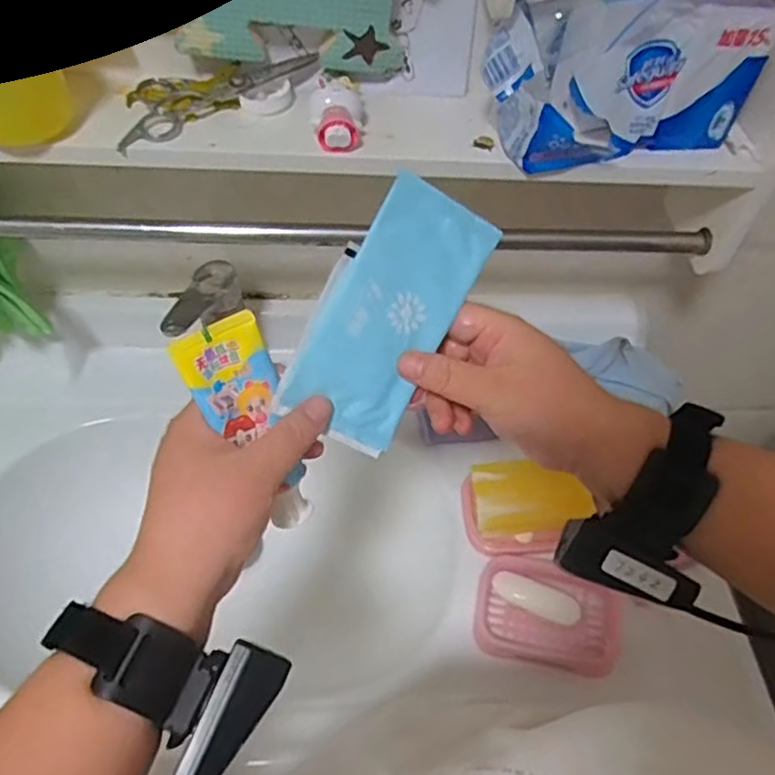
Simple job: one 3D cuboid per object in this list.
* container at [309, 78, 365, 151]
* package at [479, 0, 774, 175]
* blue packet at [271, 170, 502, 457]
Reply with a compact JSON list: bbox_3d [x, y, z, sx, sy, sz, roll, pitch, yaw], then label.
[{"bbox_3d":[-0.035,-0.193,0.467,0.036,0.028,0.051,-2,53,-6],"label":"container"},{"bbox_3d":[0.159,-0.217,0.458,0.186,0.102,0.079,-10,54,-12],"label":"package"},{"bbox_3d":[0.000,-0.038,0.352,0.070,0.005,0.139,26,93,-20],"label":"blue packet"}]

